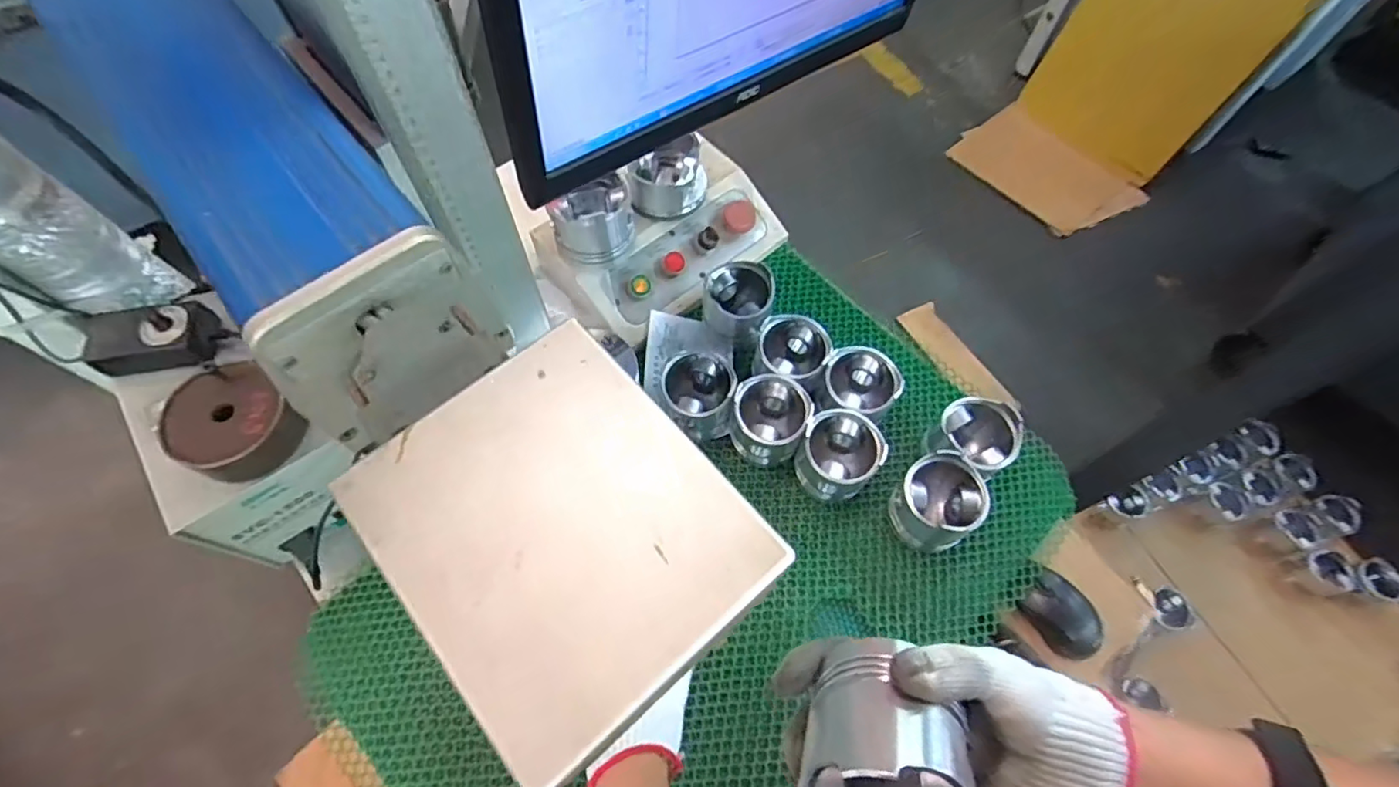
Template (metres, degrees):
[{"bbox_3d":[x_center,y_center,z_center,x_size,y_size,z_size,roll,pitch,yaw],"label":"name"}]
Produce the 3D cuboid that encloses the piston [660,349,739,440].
[{"bbox_3d":[-0.002,0.004,0.634,0.071,0.075,0.071,1,63,-2],"label":"piston"}]

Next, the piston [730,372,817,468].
[{"bbox_3d":[0.070,0.028,0.619,0.071,0.083,0.071,1,63,-2],"label":"piston"}]

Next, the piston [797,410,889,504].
[{"bbox_3d":[0.137,0.063,0.606,0.071,0.077,0.072,1,63,-2],"label":"piston"}]

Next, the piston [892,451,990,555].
[{"bbox_3d":[0.226,0.106,0.584,0.074,0.084,0.073,1,63,-2],"label":"piston"}]

